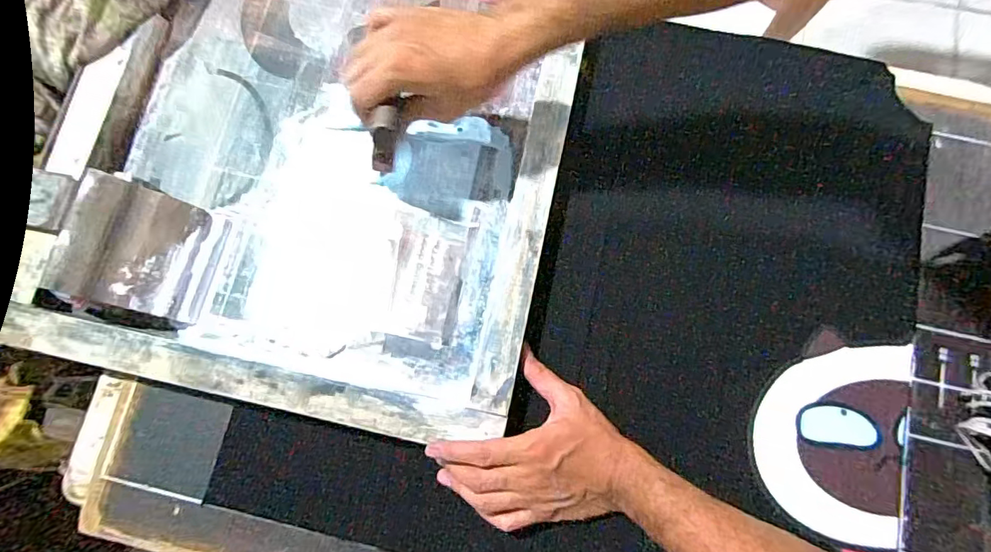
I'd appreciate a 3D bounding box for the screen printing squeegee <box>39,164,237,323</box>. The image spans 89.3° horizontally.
[{"bbox_3d":[-0.313,-0.023,0.446,0.114,0.015,0.107,21,78,-31],"label":"screen printing squeegee"}]

